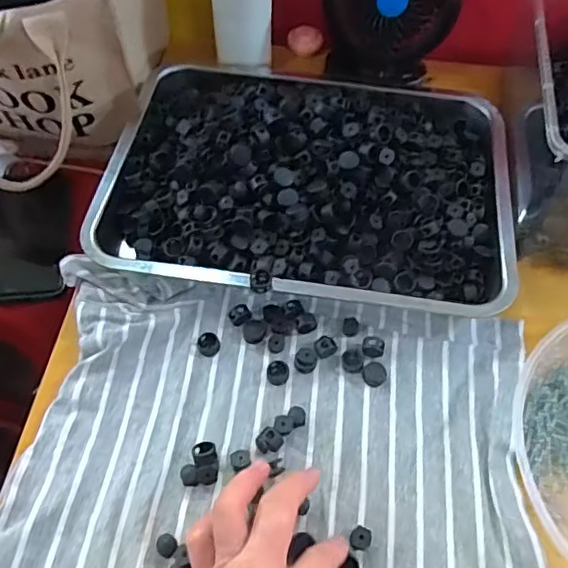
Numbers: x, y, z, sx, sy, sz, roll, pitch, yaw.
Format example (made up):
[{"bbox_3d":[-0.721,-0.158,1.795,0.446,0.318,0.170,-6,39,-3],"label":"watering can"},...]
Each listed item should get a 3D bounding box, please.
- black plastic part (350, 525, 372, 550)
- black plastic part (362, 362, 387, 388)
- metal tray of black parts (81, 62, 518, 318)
[{"bbox_3d":[0.051,0.167,0.371,0.014,0.007,0.014,1,58,-1],"label":"black plastic part"},{"bbox_3d":[0.069,0.068,0.429,0.018,0.007,0.018,13,59,6],"label":"black plastic part"},{"bbox_3d":[0.024,-0.110,0.495,0.345,0.067,0.256,9,59,4],"label":"metal tray of black parts"}]

